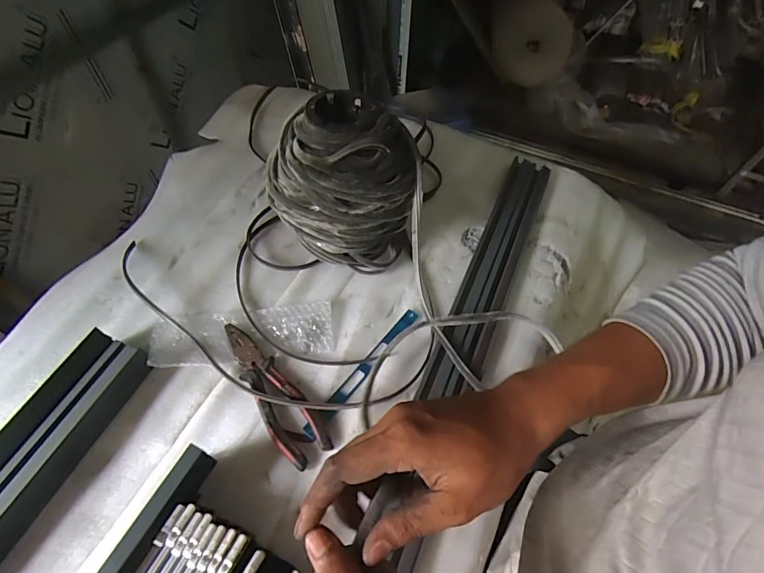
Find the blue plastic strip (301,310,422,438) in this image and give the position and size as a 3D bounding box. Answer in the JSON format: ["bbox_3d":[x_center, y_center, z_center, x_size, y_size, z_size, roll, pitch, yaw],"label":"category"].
[{"bbox_3d":[-0.022,0.104,0.531,0.021,0.011,0.207,34,62,19],"label":"blue plastic strip"}]

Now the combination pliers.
[{"bbox_3d":[-0.135,0.121,0.511,0.053,0.016,0.207,-29,62,-19],"label":"combination pliers"}]

